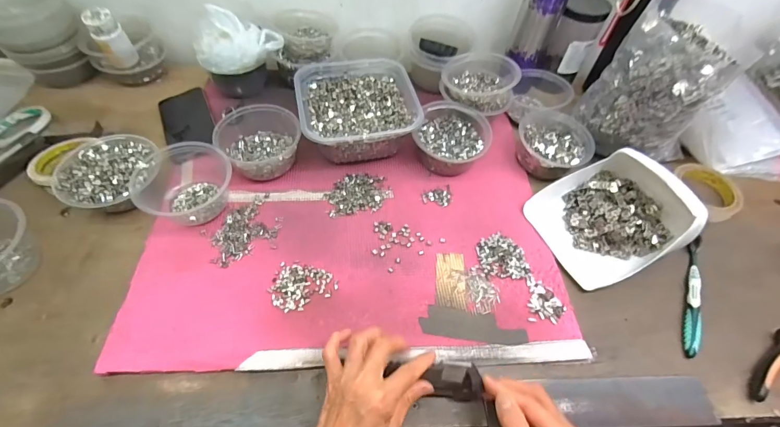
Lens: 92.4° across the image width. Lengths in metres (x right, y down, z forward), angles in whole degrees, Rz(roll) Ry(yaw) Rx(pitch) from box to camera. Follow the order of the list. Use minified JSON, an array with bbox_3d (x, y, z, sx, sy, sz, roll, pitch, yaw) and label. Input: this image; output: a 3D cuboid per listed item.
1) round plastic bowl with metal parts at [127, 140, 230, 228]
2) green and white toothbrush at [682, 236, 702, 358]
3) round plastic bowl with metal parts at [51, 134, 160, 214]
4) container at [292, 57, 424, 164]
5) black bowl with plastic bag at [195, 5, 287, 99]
[{"bbox_3d":[-0.272,-0.047,0.500,0.112,0.058,0.123,2,56,-3],"label":"round plastic bowl with metal parts"},{"bbox_3d":[0.391,0.099,0.479,0.019,0.018,0.178,24,58,12],"label":"green and white toothbrush"},{"bbox_3d":[-0.377,-0.053,0.506,0.108,0.055,0.121,5,56,0],"label":"round plastic bowl with metal parts"},{"bbox_3d":[-0.052,-0.160,0.581,0.169,0.073,0.177,-9,57,-10],"label":"container"},{"bbox_3d":[-0.242,-0.256,0.612,0.124,0.105,0.102,-28,62,-20],"label":"black bowl with plastic bag"}]

